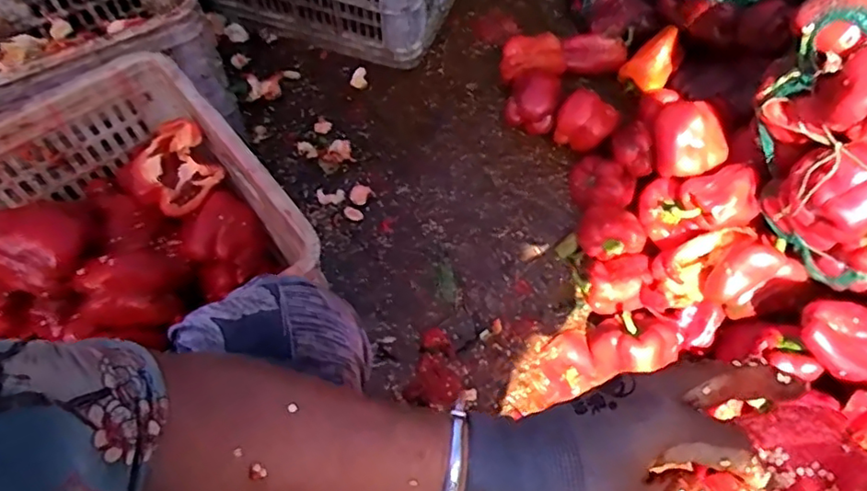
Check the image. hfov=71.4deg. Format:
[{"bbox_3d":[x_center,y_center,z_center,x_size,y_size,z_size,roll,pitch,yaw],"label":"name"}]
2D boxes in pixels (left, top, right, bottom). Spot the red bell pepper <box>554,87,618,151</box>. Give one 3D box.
[{"bbox_3d":[0.236,-0.185,0.931,0.077,0.077,0.070,0,61,0],"label":"red bell pepper"}]

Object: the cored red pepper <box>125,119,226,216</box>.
[{"bbox_3d":[-0.299,-0.086,0.694,0.077,0.052,0.094,40,68,19],"label":"cored red pepper"}]

